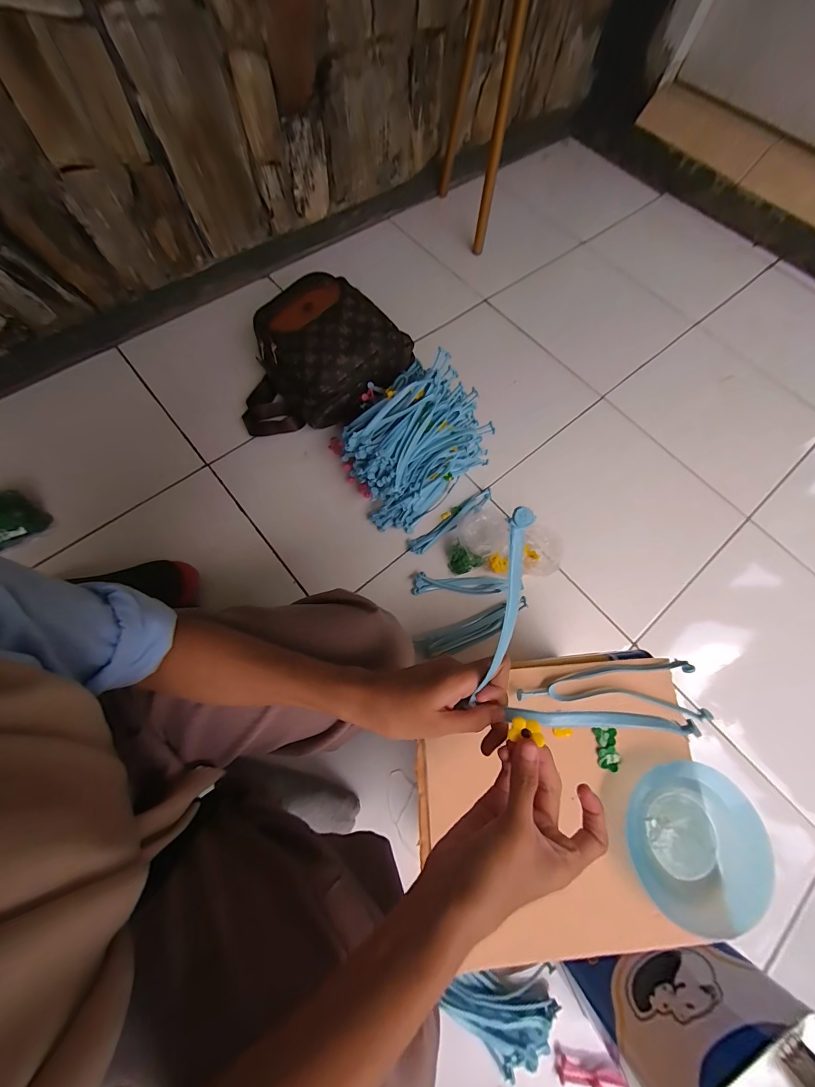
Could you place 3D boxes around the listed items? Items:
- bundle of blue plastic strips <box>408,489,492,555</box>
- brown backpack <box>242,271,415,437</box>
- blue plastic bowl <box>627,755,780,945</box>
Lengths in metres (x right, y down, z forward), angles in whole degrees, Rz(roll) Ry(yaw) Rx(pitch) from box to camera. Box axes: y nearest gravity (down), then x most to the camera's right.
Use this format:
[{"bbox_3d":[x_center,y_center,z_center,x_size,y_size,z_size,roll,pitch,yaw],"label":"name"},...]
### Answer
[{"bbox_3d":[0.087,-0.044,0.705,0.196,0.019,0.034,-33,75,-14],"label":"bundle of blue plastic strips"},{"bbox_3d":[-0.169,-0.382,0.746,0.350,0.164,0.275,-5,72,-5],"label":"brown backpack"},{"bbox_3d":[0.272,0.280,0.342,0.109,0.034,0.131,7,70,-1],"label":"blue plastic bowl"}]

